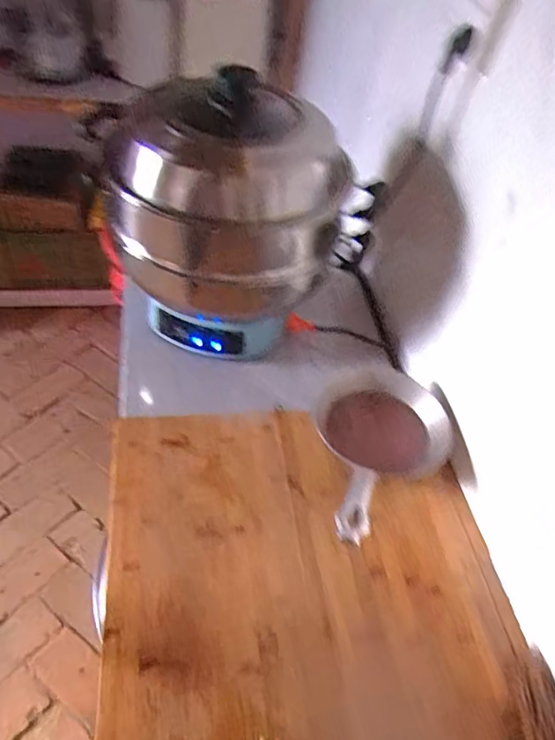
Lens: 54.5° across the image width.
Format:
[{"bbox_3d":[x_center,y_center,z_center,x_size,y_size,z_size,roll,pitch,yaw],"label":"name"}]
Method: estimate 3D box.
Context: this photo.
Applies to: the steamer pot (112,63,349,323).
[{"bbox_3d":[-0.079,-0.252,0.800,0.315,0.267,0.279,-13,52,-20],"label":"steamer pot"}]

